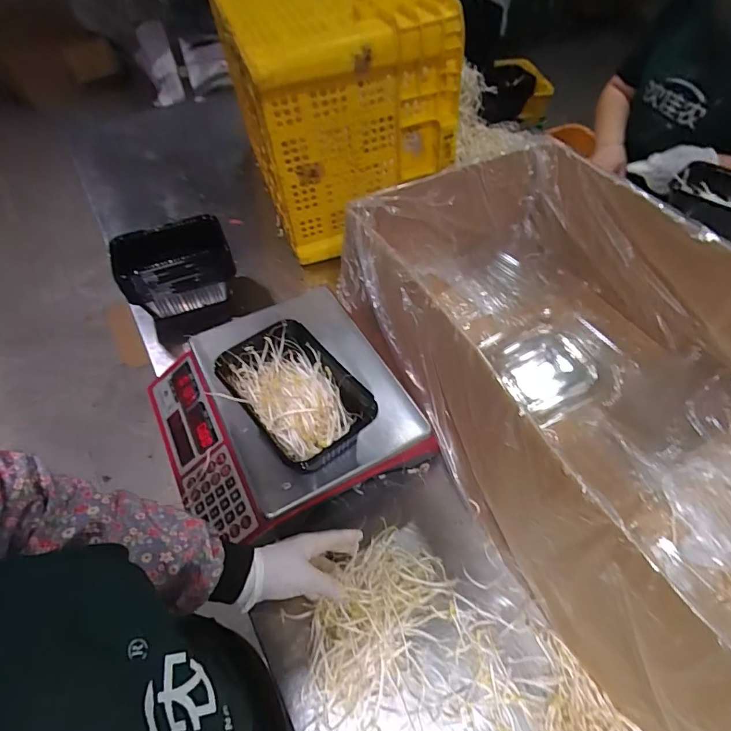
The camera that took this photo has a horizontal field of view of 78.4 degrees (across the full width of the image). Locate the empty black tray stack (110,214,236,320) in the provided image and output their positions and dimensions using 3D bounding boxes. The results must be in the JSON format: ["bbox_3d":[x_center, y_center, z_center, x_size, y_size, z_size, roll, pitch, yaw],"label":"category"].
[{"bbox_3d":[-0.322,-0.159,0.782,0.180,0.119,0.137,-25,56,-17],"label":"empty black tray stack"}]

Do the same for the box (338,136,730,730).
[{"bbox_3d":[0.309,0.013,0.587,0.445,0.191,0.746,-23,55,-16],"label":"box"}]

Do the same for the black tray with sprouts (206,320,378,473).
[{"bbox_3d":[-0.080,0.039,0.523,0.121,0.058,0.181,-36,60,-24],"label":"black tray with sprouts"}]

